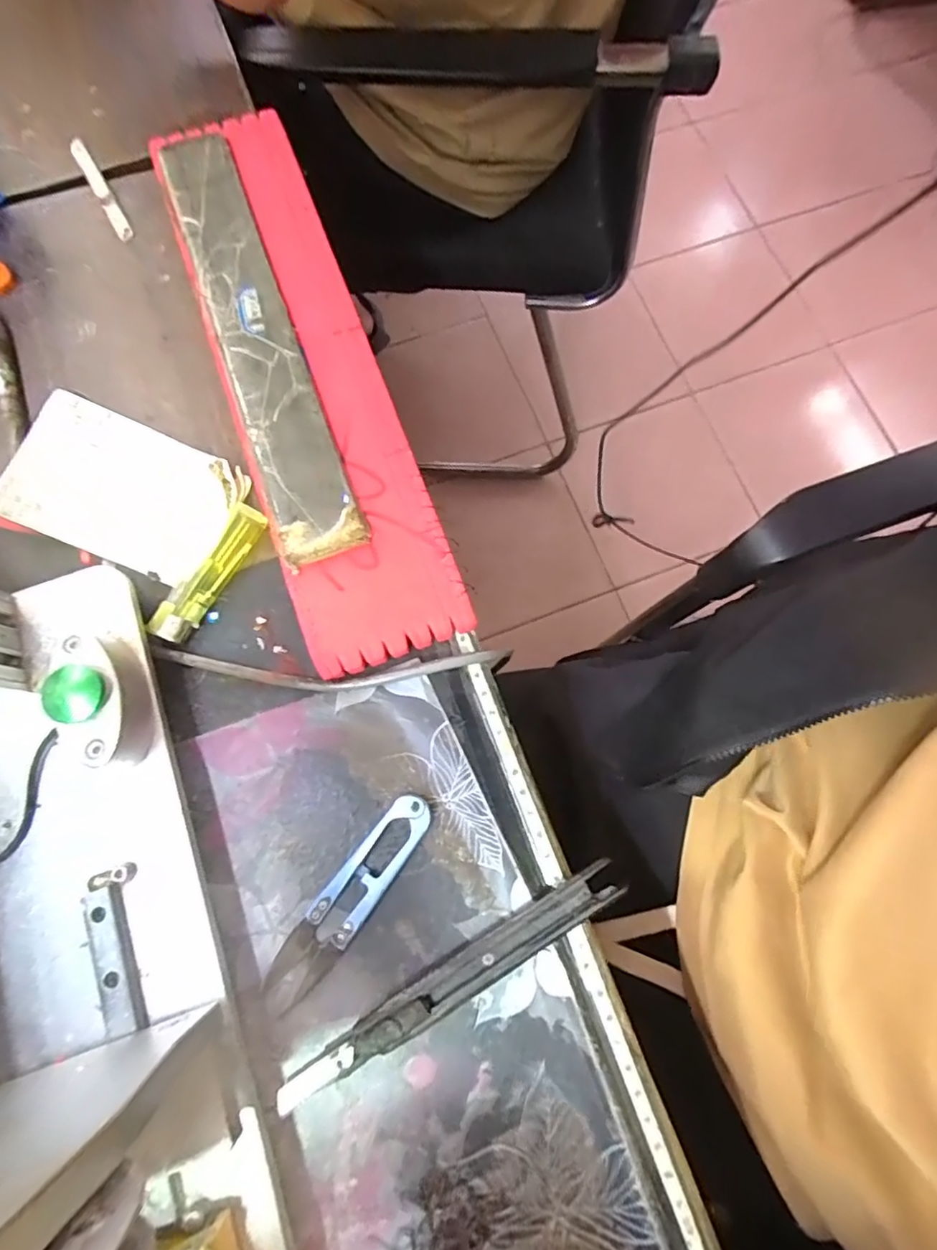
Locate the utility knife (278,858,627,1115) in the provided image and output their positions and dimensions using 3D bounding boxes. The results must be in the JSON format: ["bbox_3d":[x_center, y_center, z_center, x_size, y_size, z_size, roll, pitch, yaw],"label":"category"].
[{"bbox_3d":[-0.007,0.152,0.245,0.162,0.013,0.018,-30,78,-7],"label":"utility knife"}]

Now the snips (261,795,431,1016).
[{"bbox_3d":[-0.052,0.121,0.256,0.023,0.009,0.101,36,78,8],"label":"snips"}]

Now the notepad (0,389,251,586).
[{"bbox_3d":[-0.173,-0.069,0.285,0.099,0.017,0.071,21,79,4],"label":"notepad"}]

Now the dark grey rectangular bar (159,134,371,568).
[{"bbox_3d":[-0.117,-0.159,0.309,0.042,0.008,0.270,-20,77,-5],"label":"dark grey rectangular bar"}]

